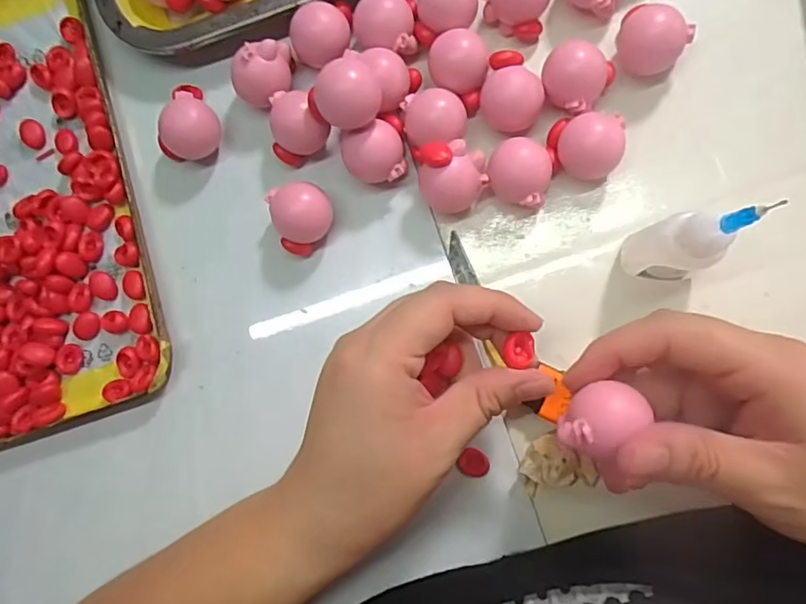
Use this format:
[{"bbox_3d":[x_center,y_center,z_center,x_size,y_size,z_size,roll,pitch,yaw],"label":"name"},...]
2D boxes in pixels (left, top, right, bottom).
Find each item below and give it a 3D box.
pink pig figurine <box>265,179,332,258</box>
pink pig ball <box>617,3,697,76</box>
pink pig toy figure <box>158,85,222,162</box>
[{"bbox_3d":[-0.048,-0.042,0.276,0.029,0.024,0.031,0,87,7],"label":"pink pig figurine"},{"bbox_3d":[0.114,-0.119,0.262,0.030,0.022,0.030,0,87,7],"label":"pink pig ball"},{"bbox_3d":[-0.106,-0.091,0.283,0.028,0.028,0.039,13,89,7],"label":"pink pig toy figure"}]

